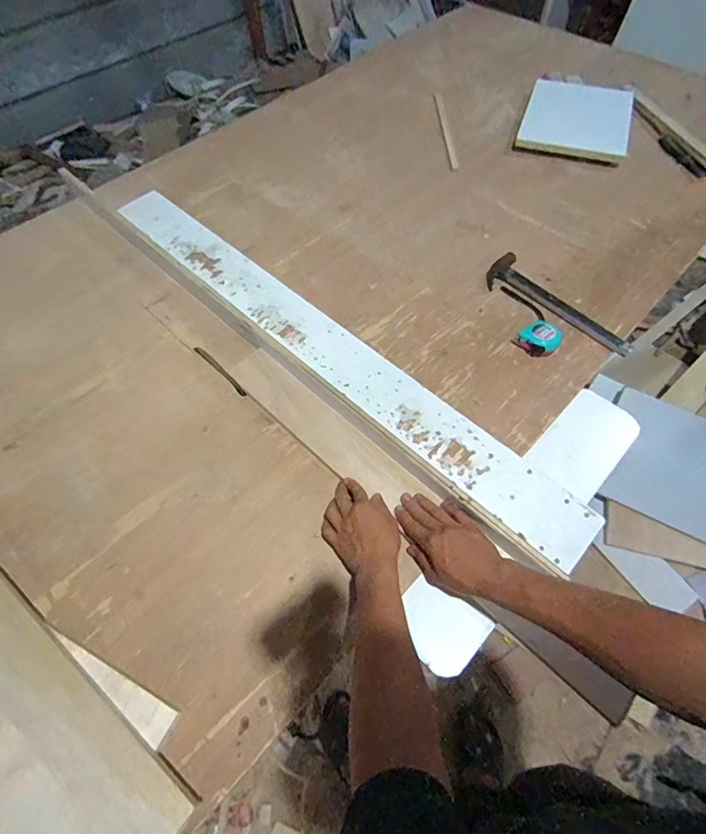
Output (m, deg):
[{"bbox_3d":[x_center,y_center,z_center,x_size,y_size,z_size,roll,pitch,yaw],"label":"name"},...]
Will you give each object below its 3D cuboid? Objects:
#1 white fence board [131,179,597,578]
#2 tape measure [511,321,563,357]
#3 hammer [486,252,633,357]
[{"bbox_3d":[-0.080,-0.150,0.817,1.131,0.039,0.135,40,68,21],"label":"white fence board"},{"bbox_3d":[0.352,-0.149,0.820,0.070,0.030,0.064,38,68,21],"label":"tape measure"},{"bbox_3d":[0.402,-0.222,0.860,0.078,0.026,0.310,-37,66,-19],"label":"hammer"}]

